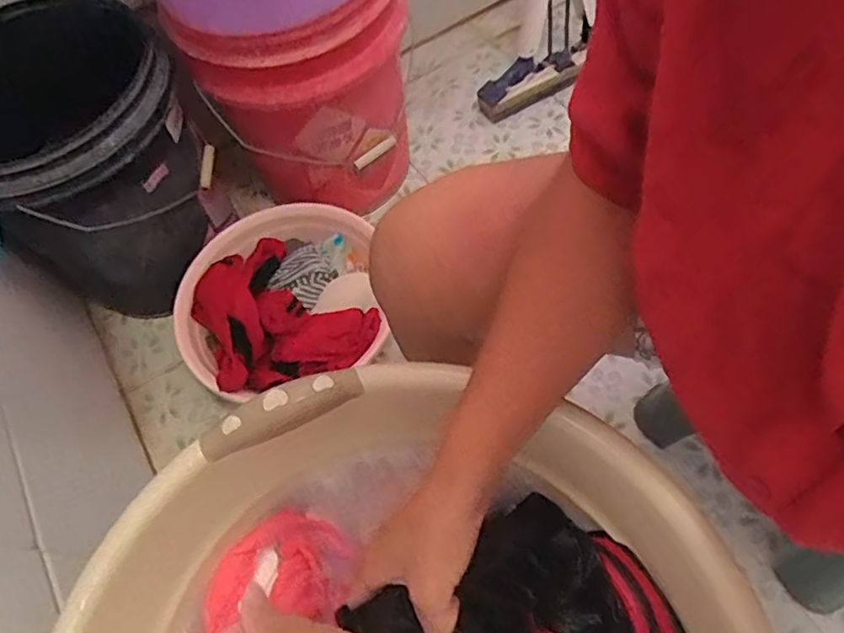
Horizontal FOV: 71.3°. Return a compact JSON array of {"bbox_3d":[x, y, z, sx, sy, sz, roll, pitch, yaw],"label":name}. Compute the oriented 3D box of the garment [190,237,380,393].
[{"bbox_3d":[-0.208,-0.012,0.842,0.216,0.081,0.267,-30,63,-9],"label":"garment"}]

